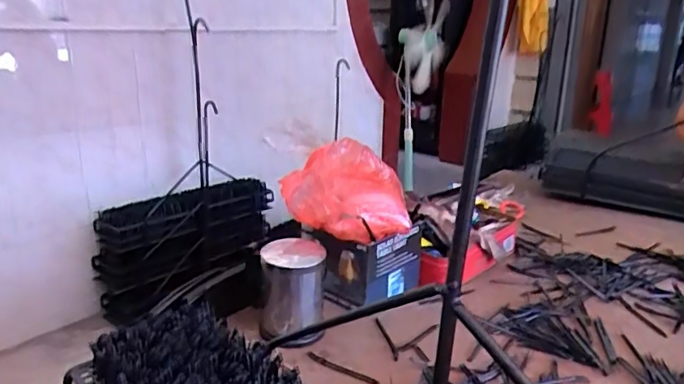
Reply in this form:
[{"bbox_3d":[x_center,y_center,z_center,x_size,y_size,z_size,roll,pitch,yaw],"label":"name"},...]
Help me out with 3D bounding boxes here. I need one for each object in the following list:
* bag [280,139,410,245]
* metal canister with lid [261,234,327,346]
[{"bbox_3d":[0.010,-0.006,0.783,0.171,0.113,0.125,2,17,4],"label":"bag"},{"bbox_3d":[-0.064,0.128,0.714,0.086,0.121,0.085,-3,19,-5],"label":"metal canister with lid"}]

